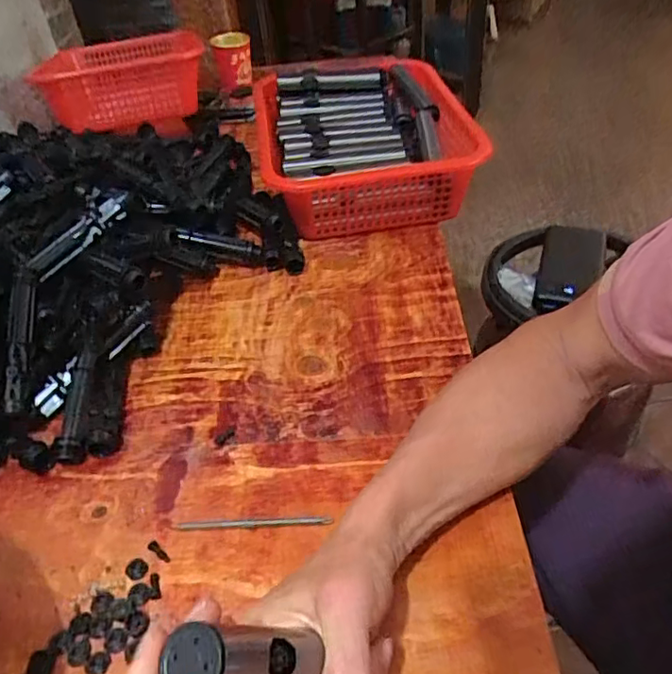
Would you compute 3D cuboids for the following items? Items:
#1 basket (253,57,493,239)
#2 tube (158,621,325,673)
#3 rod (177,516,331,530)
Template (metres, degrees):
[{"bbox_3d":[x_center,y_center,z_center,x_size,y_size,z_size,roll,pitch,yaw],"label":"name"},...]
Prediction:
[{"bbox_3d":[0.033,-0.249,0.763,0.240,0.100,0.339,-9,43,-3],"label":"basket"},{"bbox_3d":[-0.032,0.132,0.239,0.025,0.087,0.026,-14,57,22],"label":"tube"},{"bbox_3d":[-0.061,0.133,0.422,0.114,0.004,0.007,-3,43,3],"label":"rod"}]

